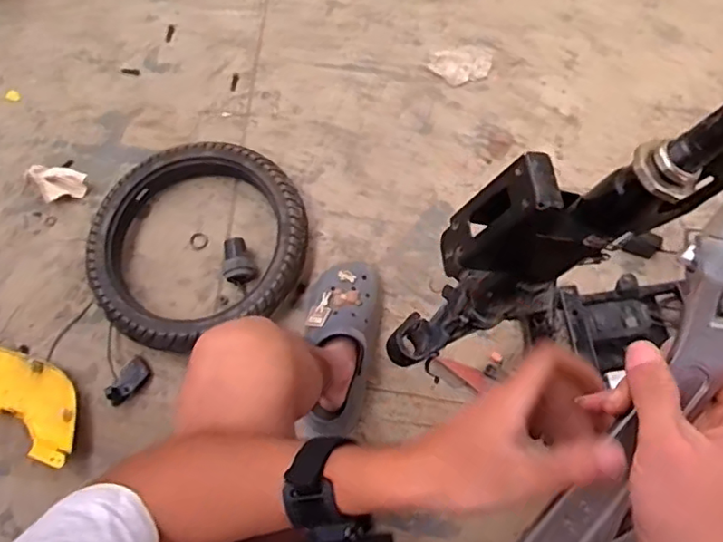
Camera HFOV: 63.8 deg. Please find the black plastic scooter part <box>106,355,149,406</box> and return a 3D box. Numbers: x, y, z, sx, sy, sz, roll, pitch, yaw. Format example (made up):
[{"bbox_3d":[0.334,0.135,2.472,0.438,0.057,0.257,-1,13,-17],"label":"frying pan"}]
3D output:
[{"bbox_3d":[-0.369,0.174,0.916,0.039,0.024,0.076,26,56,11],"label":"black plastic scooter part"}]

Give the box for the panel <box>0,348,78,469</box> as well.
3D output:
[{"bbox_3d":[-0.590,0.177,0.913,0.351,0.026,0.125,21,73,10],"label":"panel"}]

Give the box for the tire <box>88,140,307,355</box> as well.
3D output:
[{"bbox_3d":[-0.267,-0.053,0.972,0.351,0.072,0.356,-21,71,-5],"label":"tire"}]

